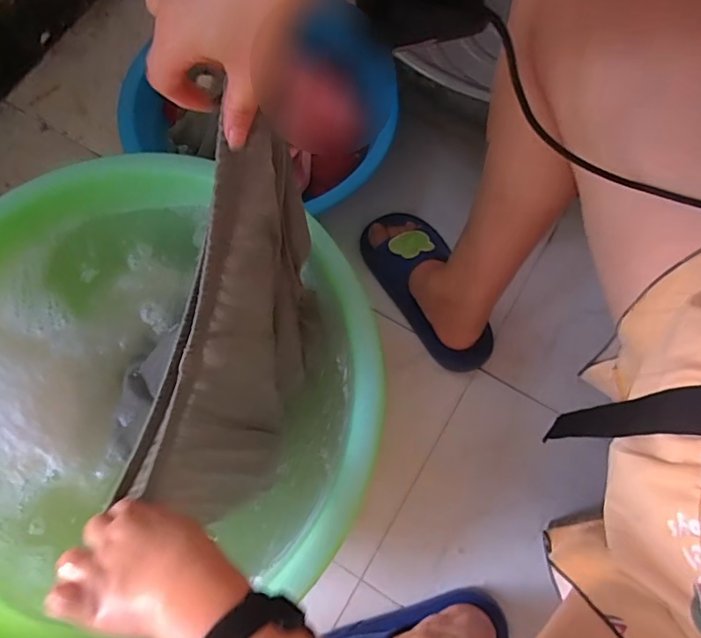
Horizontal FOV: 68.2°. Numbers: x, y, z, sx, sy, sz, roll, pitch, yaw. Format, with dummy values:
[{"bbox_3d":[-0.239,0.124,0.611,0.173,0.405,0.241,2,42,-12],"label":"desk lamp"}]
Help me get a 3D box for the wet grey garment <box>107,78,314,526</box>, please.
[{"bbox_3d":[-0.095,0.013,0.441,0.096,0.147,0.317,15,110,6],"label":"wet grey garment"}]

